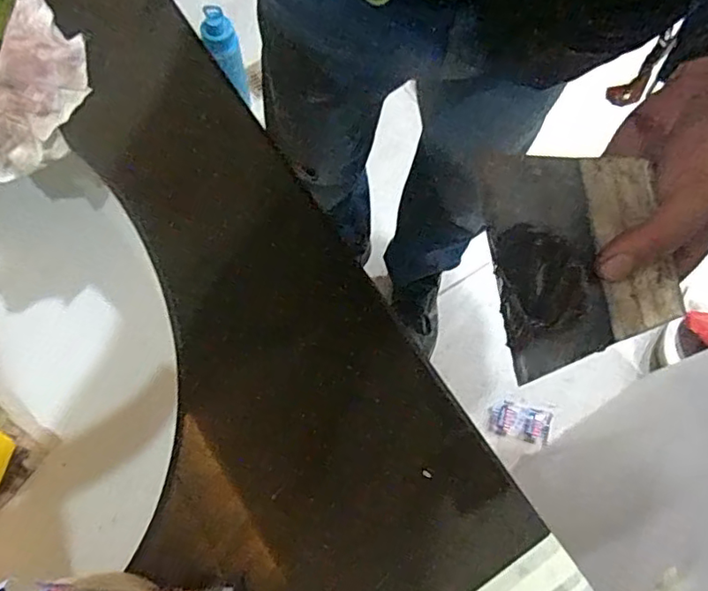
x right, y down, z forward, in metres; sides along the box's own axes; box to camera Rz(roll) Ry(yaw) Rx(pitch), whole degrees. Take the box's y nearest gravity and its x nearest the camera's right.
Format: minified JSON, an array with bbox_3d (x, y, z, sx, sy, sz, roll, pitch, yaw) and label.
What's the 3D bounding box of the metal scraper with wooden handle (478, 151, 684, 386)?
[{"bbox_3d":[0.110,-0.023,0.284,0.095,0.009,0.105,-14,87,-14],"label":"metal scraper with wooden handle"}]

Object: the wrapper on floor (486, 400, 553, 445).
[{"bbox_3d":[0.346,0.267,1.206,0.123,0.005,0.070,15,72,14],"label":"wrapper on floor"}]

